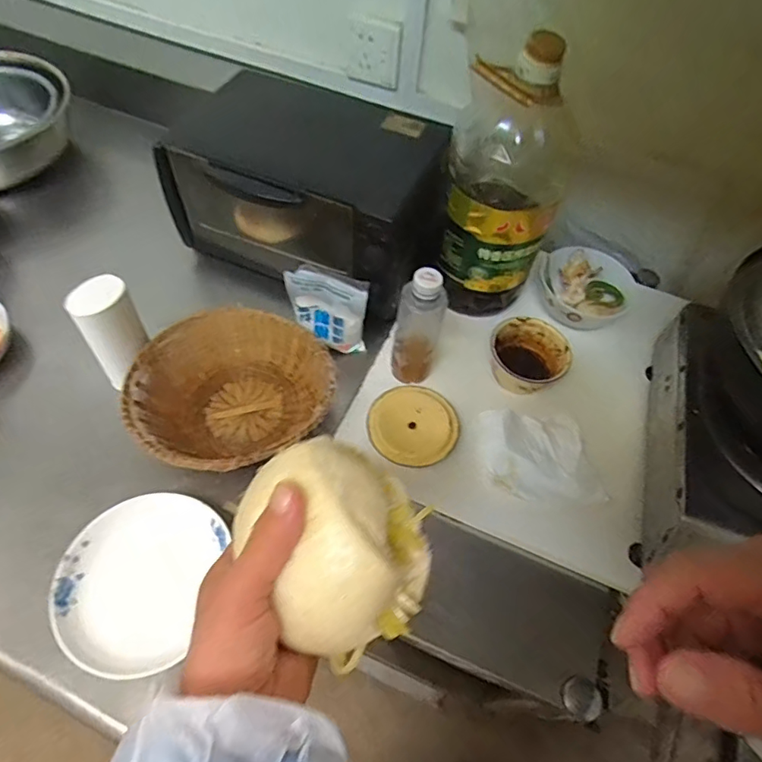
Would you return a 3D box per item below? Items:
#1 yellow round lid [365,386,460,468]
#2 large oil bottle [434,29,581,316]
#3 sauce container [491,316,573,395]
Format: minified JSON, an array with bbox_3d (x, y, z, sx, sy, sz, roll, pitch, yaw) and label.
[{"bbox_3d":[0.040,0.057,0.658,0.112,0.020,0.109,2,57,-3],"label":"yellow round lid"},{"bbox_3d":[0.156,-0.246,0.663,0.153,0.321,0.137,18,57,7],"label":"large oil bottle"},{"bbox_3d":[0.206,-0.036,0.722,0.107,0.057,0.098,2,57,-3],"label":"sauce container"}]

